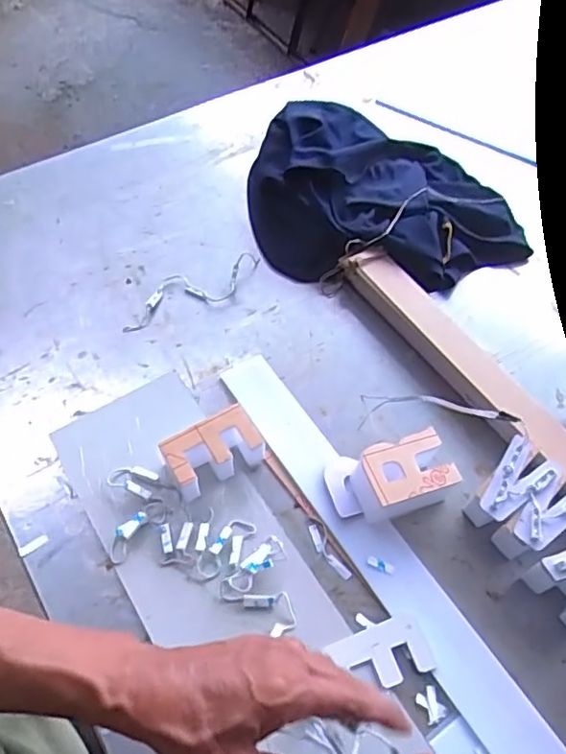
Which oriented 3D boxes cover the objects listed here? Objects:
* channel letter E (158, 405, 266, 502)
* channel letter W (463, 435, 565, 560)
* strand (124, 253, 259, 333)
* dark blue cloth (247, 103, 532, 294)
[{"bbox_3d":[-0.063,0.068,0.551,0.086,0.044,0.047,-24,61,-18],"label":"channel letter E"},{"bbox_3d":[0.215,0.113,0.537,0.080,0.049,0.083,-38,66,-24],"label":"channel letter W"},{"bbox_3d":[-0.102,-0.099,0.679,0.171,0.009,0.051,-22,60,-14],"label":"strand"},{"bbox_3d":[0.129,-0.225,0.739,0.344,0.071,0.258,9,58,5],"label":"dark blue cloth"}]

